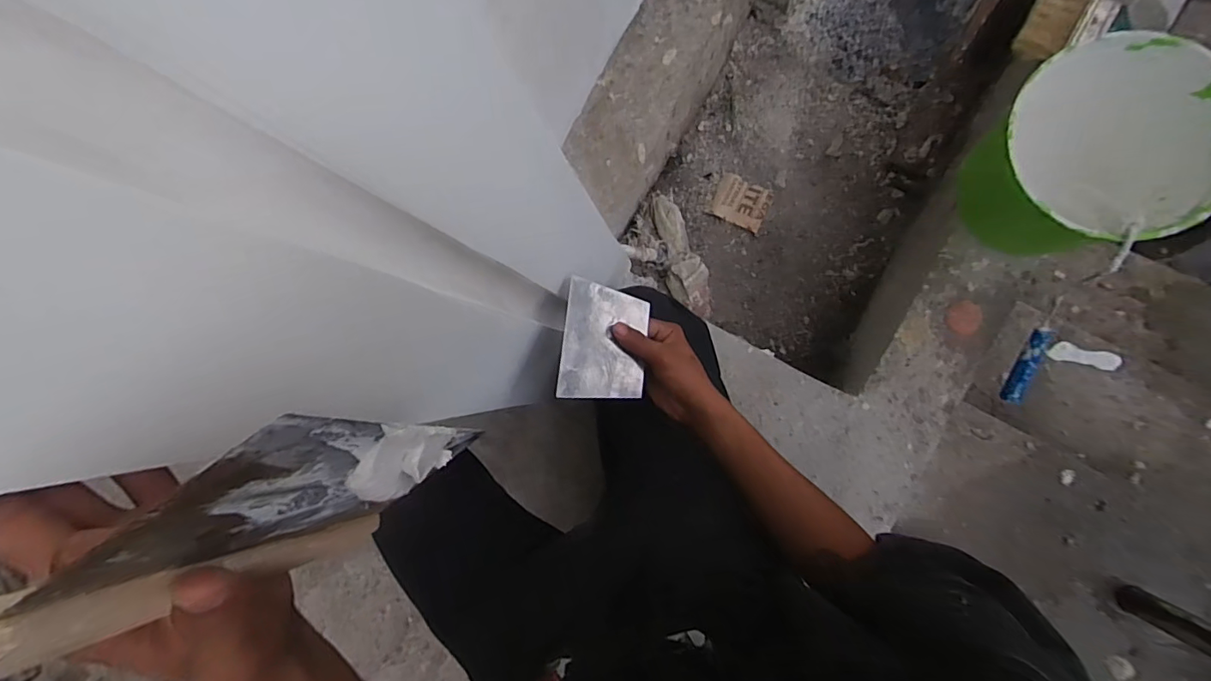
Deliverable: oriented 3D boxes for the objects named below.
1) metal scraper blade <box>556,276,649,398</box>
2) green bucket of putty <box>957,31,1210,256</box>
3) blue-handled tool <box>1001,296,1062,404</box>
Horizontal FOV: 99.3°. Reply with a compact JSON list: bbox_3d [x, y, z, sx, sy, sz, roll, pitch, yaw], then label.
[{"bbox_3d":[0.000,0.002,0.526,0.089,0.005,0.116,10,78,-21],"label":"metal scraper blade"},{"bbox_3d":[0.539,-0.206,0.593,0.219,0.152,0.212,-1,87,11],"label":"green bucket of putty"},{"bbox_3d":[0.548,0.017,0.658,0.022,0.030,0.151,4,120,4],"label":"blue-handled tool"}]

